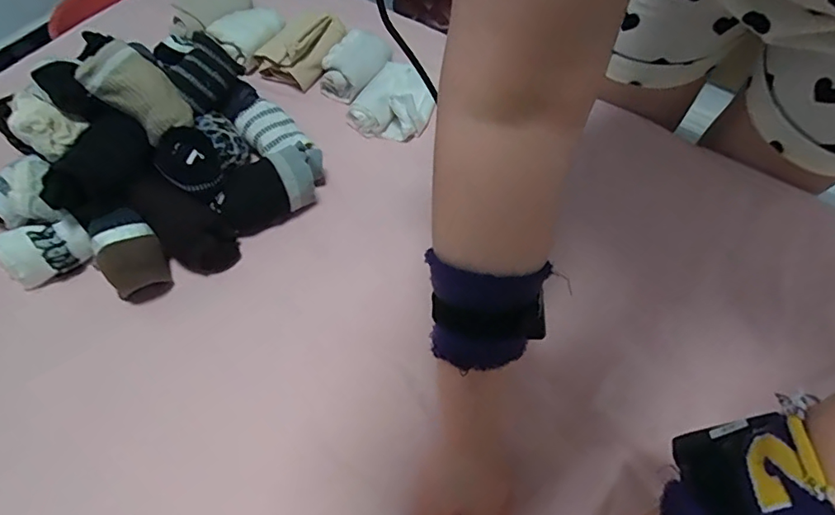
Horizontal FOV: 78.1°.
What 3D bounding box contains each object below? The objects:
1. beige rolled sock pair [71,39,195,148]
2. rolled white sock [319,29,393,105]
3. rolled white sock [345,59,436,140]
[{"bbox_3d":[-0.271,-0.162,0.504,0.101,0.057,0.047,39,23,-13],"label":"beige rolled sock pair"},{"bbox_3d":[-0.076,-0.247,0.659,0.056,0.046,0.102,30,64,16],"label":"rolled white sock"},{"bbox_3d":[-0.026,-0.192,0.635,0.091,0.043,0.107,23,62,12],"label":"rolled white sock"}]

